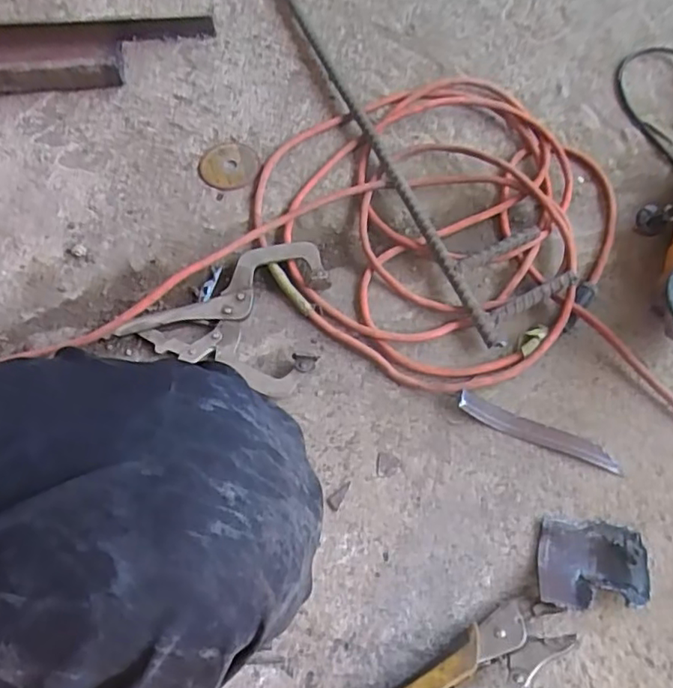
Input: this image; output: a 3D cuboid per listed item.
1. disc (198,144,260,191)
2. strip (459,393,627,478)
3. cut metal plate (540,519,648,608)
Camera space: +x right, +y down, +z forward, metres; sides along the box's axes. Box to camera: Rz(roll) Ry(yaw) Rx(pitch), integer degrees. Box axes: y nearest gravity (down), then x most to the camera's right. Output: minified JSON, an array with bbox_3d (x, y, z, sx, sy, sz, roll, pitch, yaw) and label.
[{"bbox_3d":[-0.134,-0.221,0.755,0.070,0.005,0.066,1,72,-4],"label":"disc"},{"bbox_3d":[0.207,0.089,0.616,0.167,0.020,0.025,18,63,13],"label":"strip"},{"bbox_3d":[0.238,0.202,0.556,0.102,0.027,0.079,3,61,5],"label":"cut metal plate"}]

